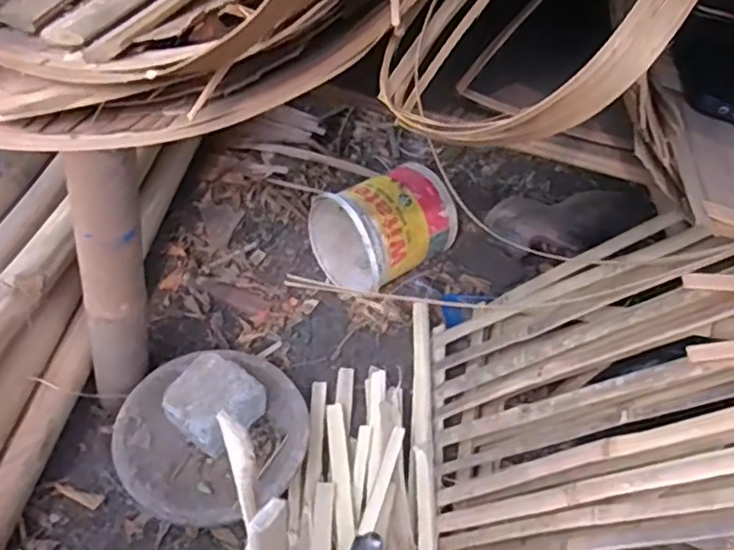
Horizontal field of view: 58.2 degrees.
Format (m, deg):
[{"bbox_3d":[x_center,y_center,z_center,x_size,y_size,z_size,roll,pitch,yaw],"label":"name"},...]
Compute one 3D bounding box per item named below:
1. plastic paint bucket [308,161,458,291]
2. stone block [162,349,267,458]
[{"bbox_3d":[0.034,-0.088,1.133,0.220,0.193,0.184,-25,57,-30],"label":"plastic paint bucket"},{"bbox_3d":[-0.211,0.178,0.891,0.106,0.085,0.107,32,47,16],"label":"stone block"}]

